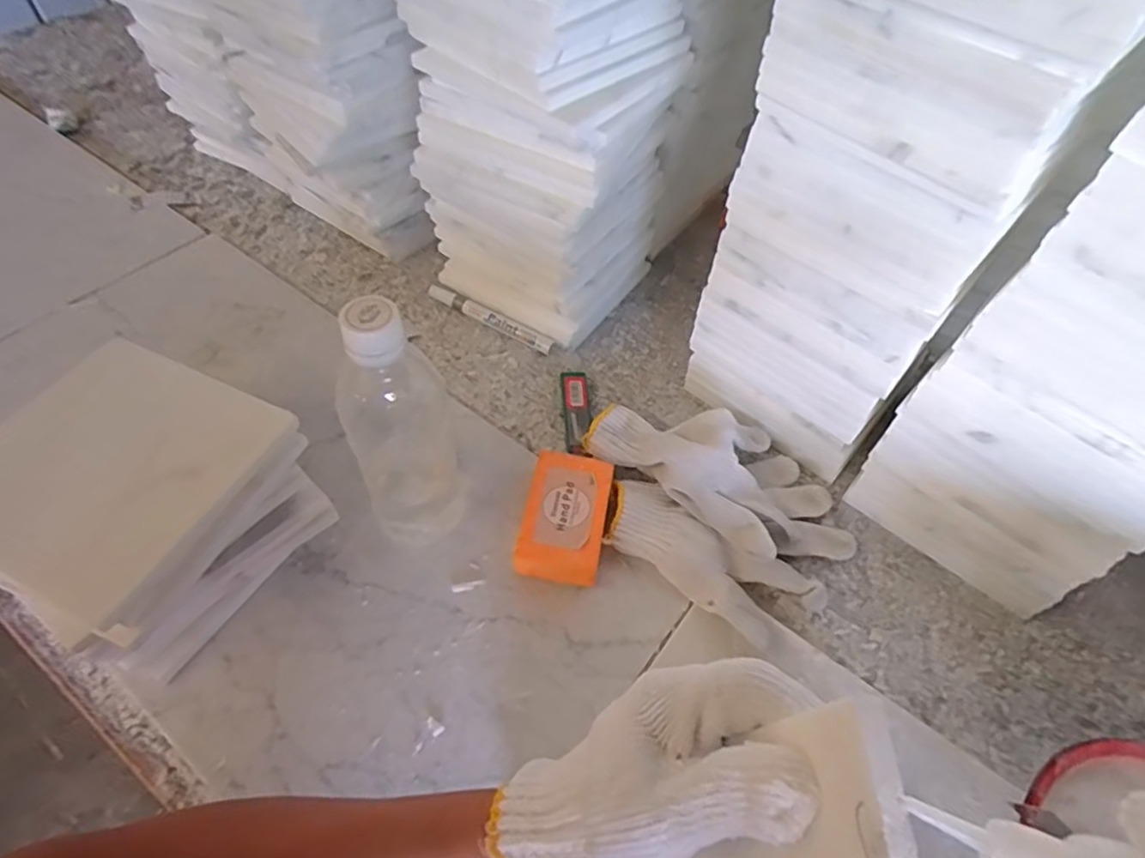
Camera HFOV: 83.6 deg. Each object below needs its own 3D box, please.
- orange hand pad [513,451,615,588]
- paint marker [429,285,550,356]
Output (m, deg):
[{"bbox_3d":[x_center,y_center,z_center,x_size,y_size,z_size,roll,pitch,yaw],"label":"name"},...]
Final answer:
[{"bbox_3d":[-0.004,0.066,0.481,0.058,0.034,0.097,10,53,6],"label":"orange hand pad"},{"bbox_3d":[-0.084,-0.108,0.633,0.150,0.020,0.011,27,57,18],"label":"paint marker"}]

